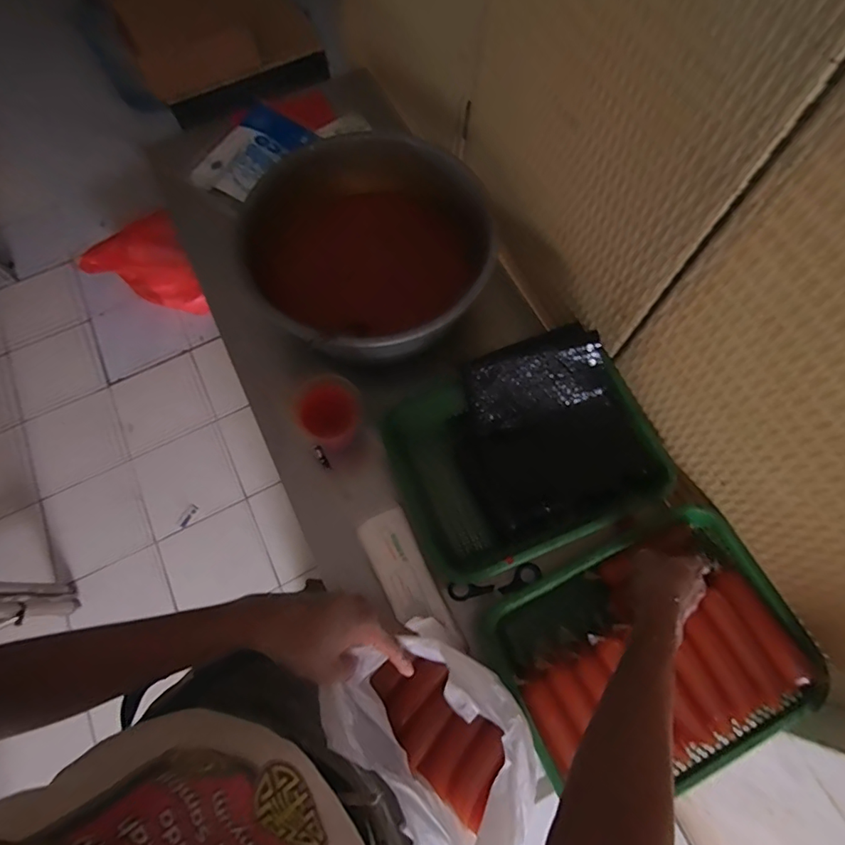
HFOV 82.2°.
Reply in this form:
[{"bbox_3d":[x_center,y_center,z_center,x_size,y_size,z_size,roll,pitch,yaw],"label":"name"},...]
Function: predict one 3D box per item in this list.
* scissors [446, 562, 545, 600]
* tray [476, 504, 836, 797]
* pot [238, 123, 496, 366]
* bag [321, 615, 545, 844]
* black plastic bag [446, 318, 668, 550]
[{"bbox_3d":[0.104,0.228,0.685,0.134,0.017,0.030,-14,70,-3],"label":"scissors"},{"bbox_3d":[0.279,0.286,0.617,0.346,0.093,0.250,-25,71,-7],"label":"tray"},{"bbox_3d":[-0.070,-0.261,0.742,0.354,0.159,0.328,-1,70,2],"label":"pot"},{"bbox_3d":[0.029,0.339,0.517,0.147,0.177,0.226,-38,73,-11],"label":"bag"},{"bbox_3d":[0.181,0.009,0.664,0.247,0.142,0.253,-18,71,-5],"label":"black plastic bag"}]

